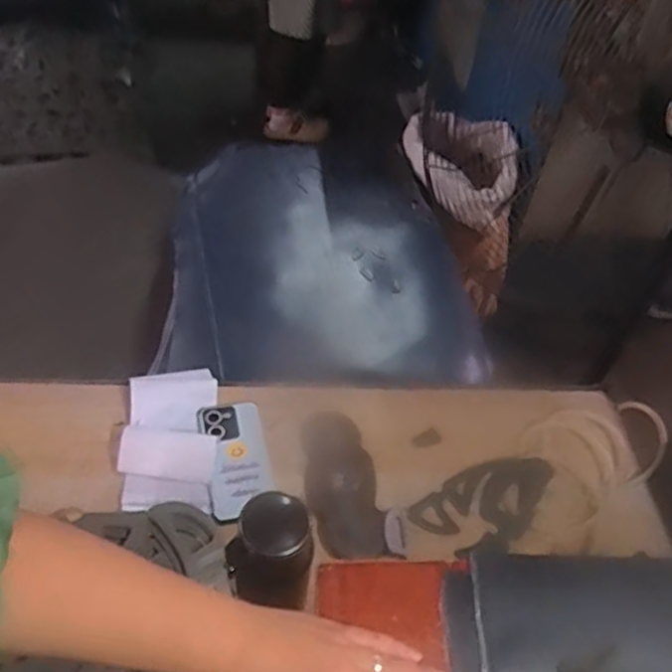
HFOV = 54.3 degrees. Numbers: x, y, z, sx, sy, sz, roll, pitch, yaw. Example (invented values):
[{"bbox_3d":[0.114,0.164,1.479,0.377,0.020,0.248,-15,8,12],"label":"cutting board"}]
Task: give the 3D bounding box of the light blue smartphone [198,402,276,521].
[{"bbox_3d":[-0.127,0.147,0.834,0.078,0.013,0.156,-10,52,-13],"label":"light blue smartphone"}]

